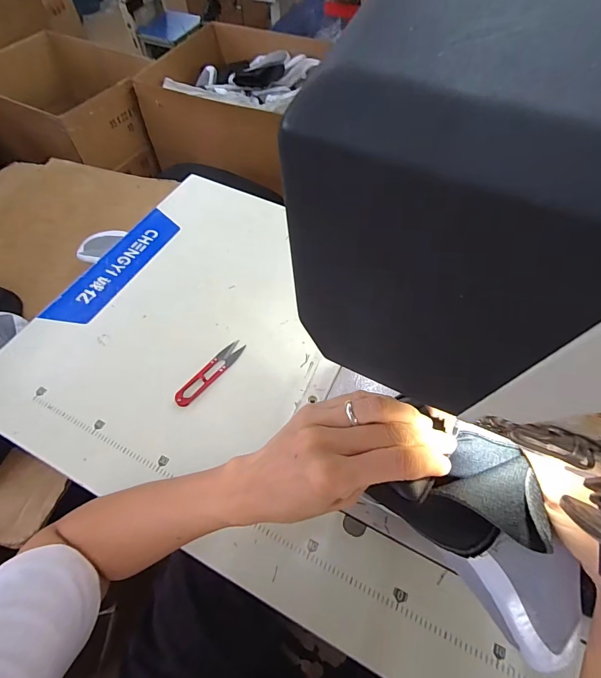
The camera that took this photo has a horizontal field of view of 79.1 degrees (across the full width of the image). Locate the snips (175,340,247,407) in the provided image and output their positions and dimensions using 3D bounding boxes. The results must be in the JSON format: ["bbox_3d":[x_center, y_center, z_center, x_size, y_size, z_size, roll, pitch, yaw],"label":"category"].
[{"bbox_3d":[-0.124,0.047,0.507,0.025,0.008,0.119,34,65,18],"label":"snips"}]

